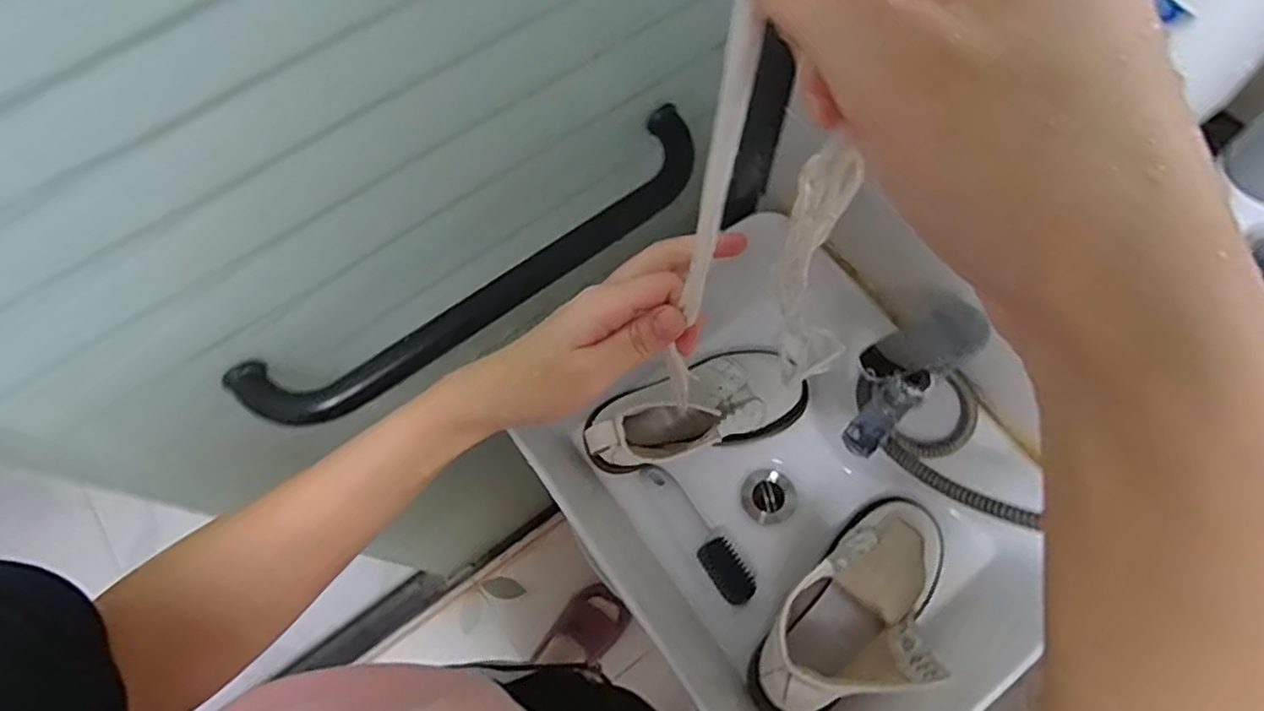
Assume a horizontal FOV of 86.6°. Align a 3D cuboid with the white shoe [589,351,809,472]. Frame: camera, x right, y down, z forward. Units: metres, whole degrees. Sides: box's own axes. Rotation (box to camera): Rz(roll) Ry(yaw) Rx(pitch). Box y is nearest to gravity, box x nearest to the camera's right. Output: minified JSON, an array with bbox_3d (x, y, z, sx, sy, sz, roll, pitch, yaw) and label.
[{"bbox_3d":[0.058,0.057,0.663,0.257,0.112,0.092,-18,67,-30],"label":"white shoe"}]

